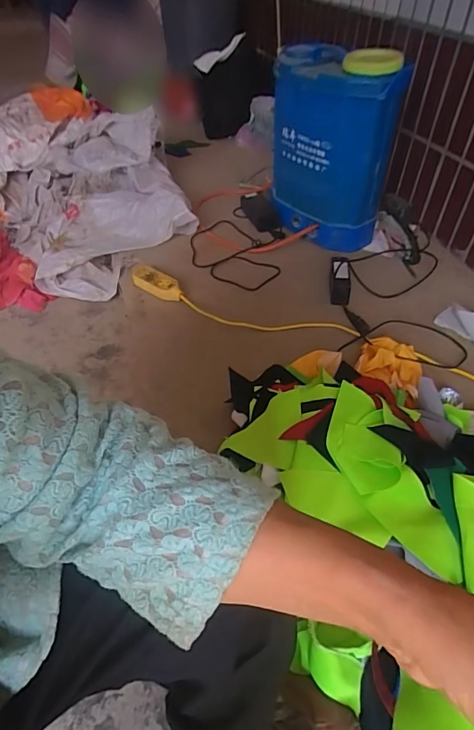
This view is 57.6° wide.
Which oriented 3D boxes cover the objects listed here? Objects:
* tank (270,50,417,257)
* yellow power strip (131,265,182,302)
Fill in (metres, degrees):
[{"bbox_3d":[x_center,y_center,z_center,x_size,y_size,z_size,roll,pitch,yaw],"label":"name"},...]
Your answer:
[{"bbox_3d":[0.239,-0.535,1.131,0.314,0.469,0.200,9,47,8],"label":"tank"},{"bbox_3d":[-0.216,-0.221,1.155,0.178,0.032,0.059,31,54,26],"label":"yellow power strip"}]

